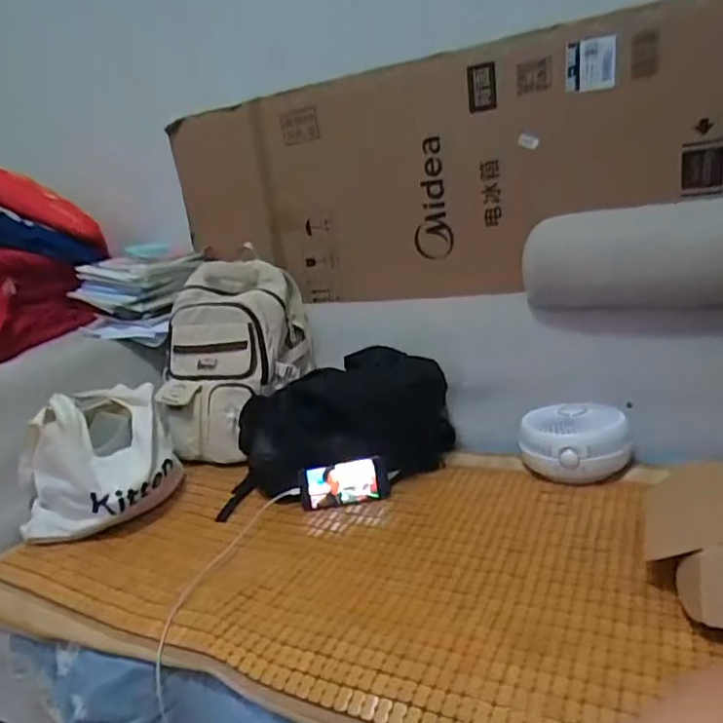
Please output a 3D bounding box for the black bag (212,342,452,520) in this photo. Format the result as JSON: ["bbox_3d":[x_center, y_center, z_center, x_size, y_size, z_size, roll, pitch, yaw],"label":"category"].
[{"bbox_3d":[-0.049,0.119,1.259,0.474,0.232,0.252,-10,16,-11],"label":"black bag"}]

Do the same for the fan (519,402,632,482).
[{"bbox_3d":[0.397,0.153,1.115,0.185,0.120,0.162,-2,16,18],"label":"fan"}]

